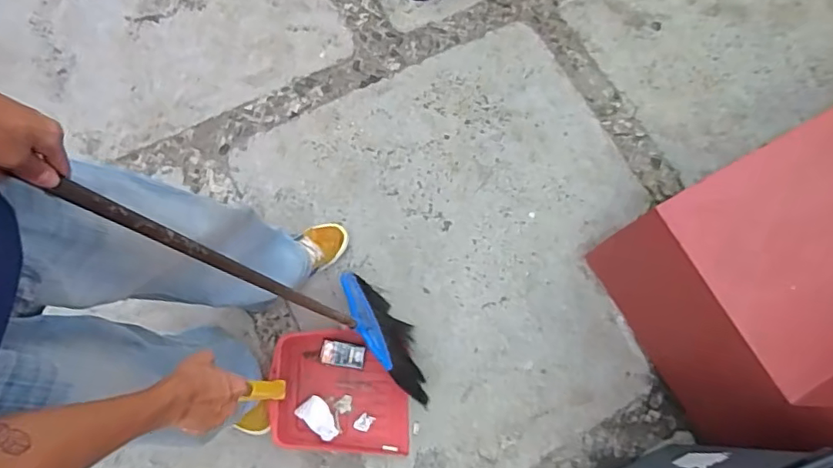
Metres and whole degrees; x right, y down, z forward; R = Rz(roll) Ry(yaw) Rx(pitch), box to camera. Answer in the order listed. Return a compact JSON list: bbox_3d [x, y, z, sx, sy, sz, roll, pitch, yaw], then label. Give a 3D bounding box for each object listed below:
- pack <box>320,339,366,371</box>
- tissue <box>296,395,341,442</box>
[{"bbox_3d":[-0.163,0.268,1.210,0.100,0.015,0.054,10,74,2],"label":"pack"},{"bbox_3d":[-0.205,0.393,1.169,0.097,0.020,0.056,39,77,10],"label":"tissue"}]

